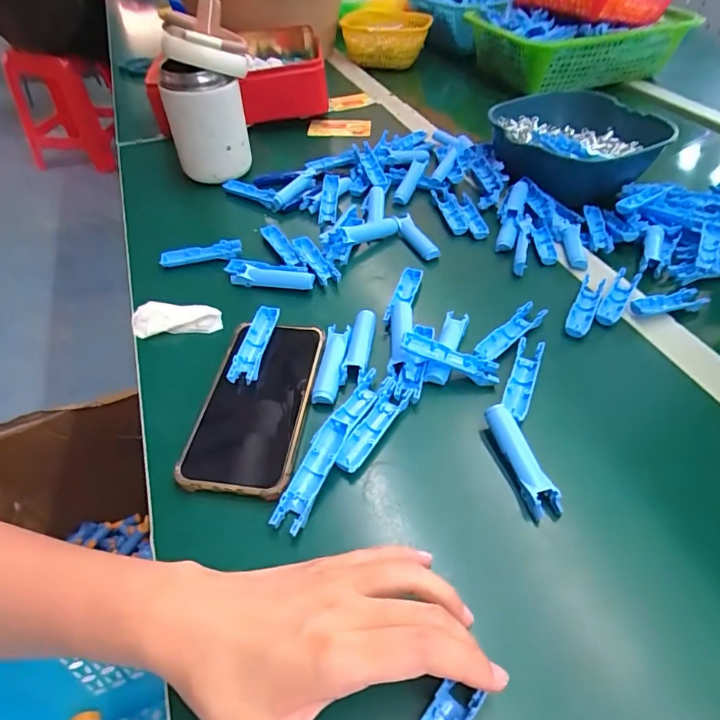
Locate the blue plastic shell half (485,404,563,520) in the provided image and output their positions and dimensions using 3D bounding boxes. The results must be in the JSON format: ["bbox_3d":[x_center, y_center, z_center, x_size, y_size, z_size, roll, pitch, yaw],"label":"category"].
[{"bbox_3d":[0.103,0.062,0.306,0.016,0.017,0.073,-14,48,-13],"label":"blue plastic shell half"}]

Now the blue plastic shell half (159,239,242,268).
[{"bbox_3d":[-0.153,-0.101,0.462,0.077,0.021,0.015,-6,47,-6],"label":"blue plastic shell half"}]

